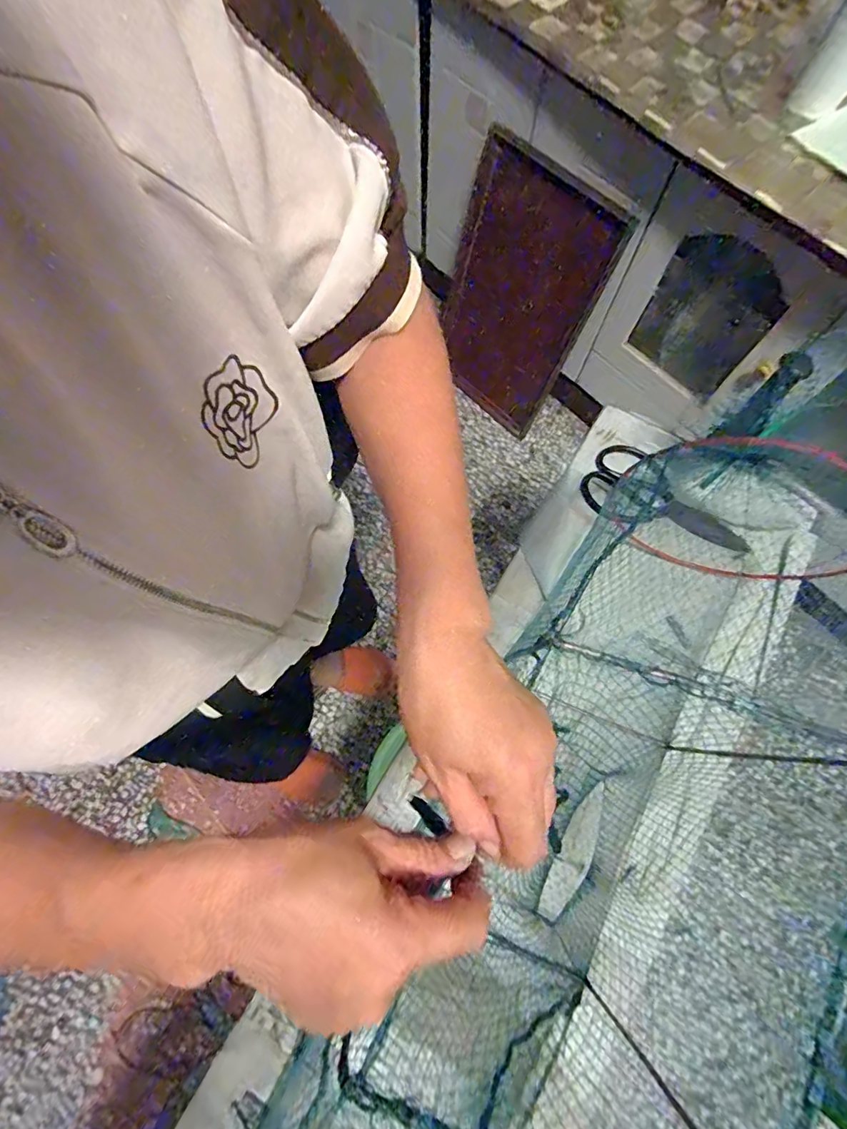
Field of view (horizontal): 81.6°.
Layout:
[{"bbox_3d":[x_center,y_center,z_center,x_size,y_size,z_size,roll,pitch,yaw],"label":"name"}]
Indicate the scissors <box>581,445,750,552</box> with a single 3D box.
[{"bbox_3d":[0.298,-0.068,0.605,0.205,0.022,0.098,32,74,9],"label":"scissors"}]

